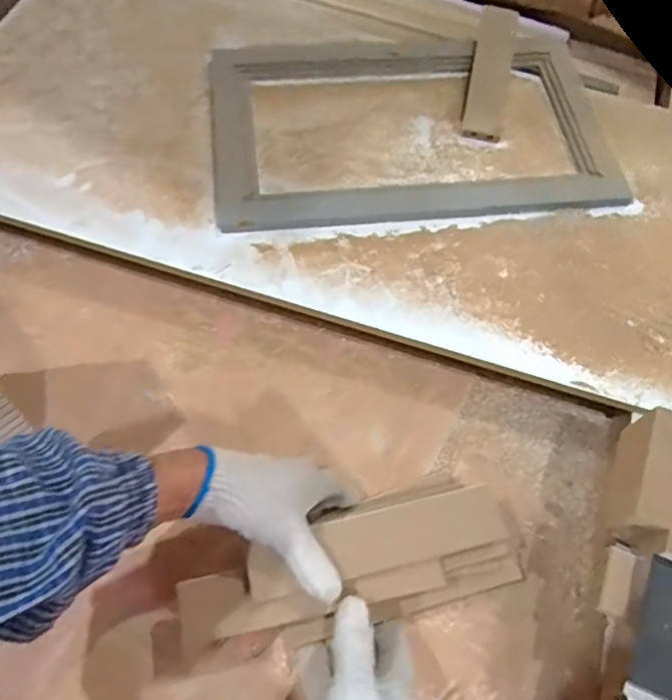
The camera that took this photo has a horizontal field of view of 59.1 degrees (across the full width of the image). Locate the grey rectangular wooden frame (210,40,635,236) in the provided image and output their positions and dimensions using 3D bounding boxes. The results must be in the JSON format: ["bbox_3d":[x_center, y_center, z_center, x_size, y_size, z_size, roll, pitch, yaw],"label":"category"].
[{"bbox_3d":[0.082,-0.262,0.669,0.431,0.024,0.287,-4,59,-6],"label":"grey rectangular wooden frame"}]

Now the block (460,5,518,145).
[{"bbox_3d":[0.181,-0.326,0.699,0.046,0.016,0.202,14,70,-2],"label":"block"}]

